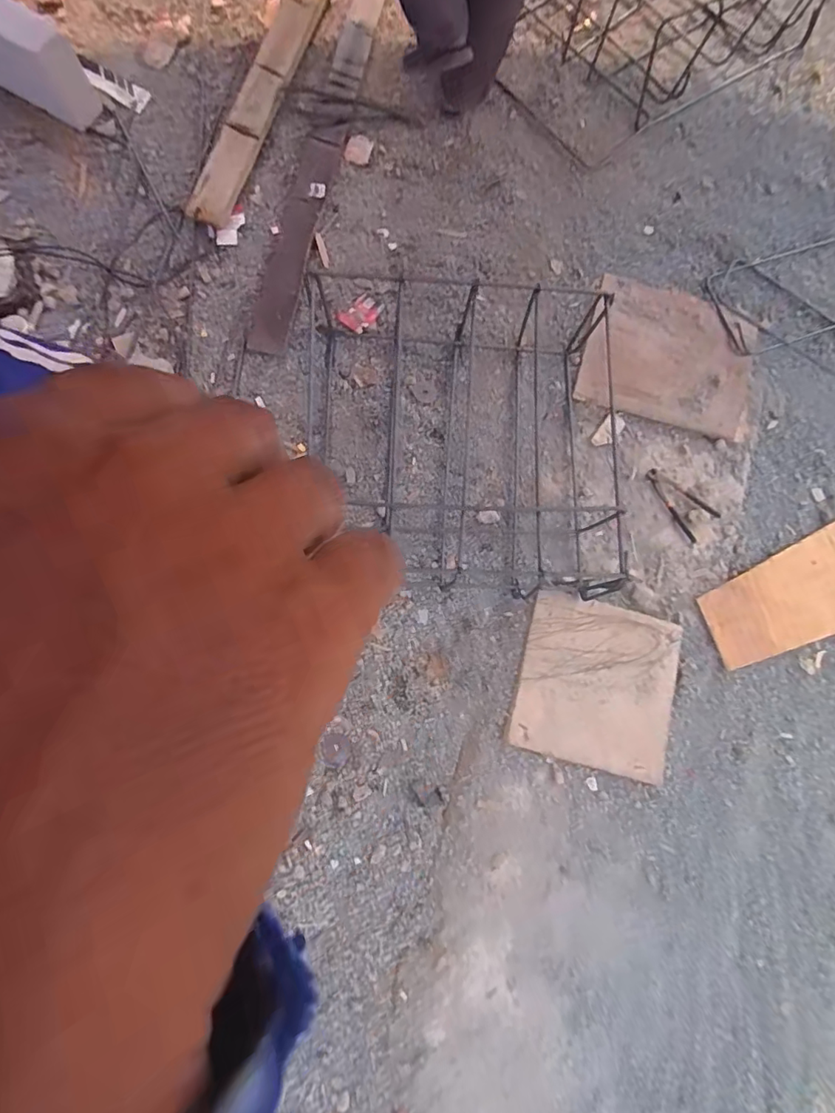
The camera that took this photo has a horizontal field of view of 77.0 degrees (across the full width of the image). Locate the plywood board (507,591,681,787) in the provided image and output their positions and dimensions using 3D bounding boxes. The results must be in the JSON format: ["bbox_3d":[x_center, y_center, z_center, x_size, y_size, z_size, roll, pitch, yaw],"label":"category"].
[{"bbox_3d":[0.448,0.319,1.310,0.379,0.019,0.396,14,80,2],"label":"plywood board"}]

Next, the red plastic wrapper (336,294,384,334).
[{"bbox_3d":[-0.152,-0.663,1.433,0.078,0.008,0.117,45,80,4],"label":"red plastic wrapper"}]

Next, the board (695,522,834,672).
[{"bbox_3d":[0.977,0.100,1.370,0.480,0.017,0.252,-18,76,-5],"label":"board"}]

